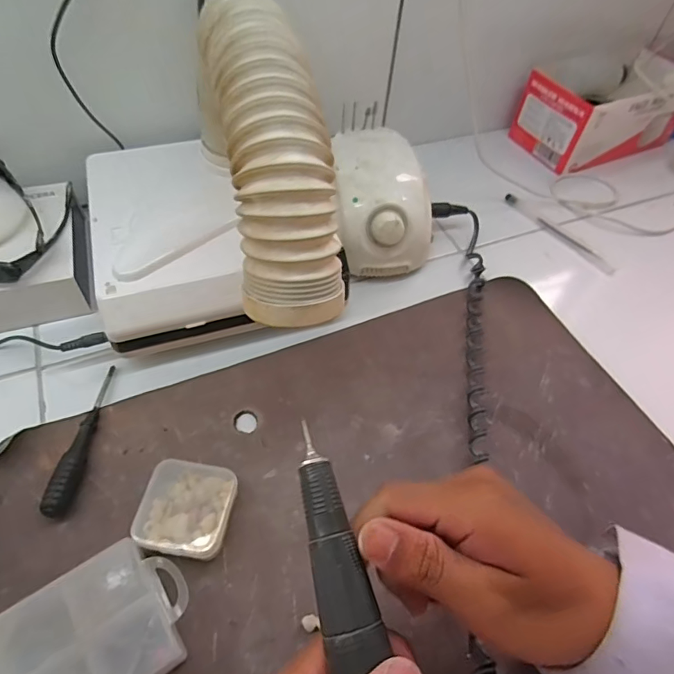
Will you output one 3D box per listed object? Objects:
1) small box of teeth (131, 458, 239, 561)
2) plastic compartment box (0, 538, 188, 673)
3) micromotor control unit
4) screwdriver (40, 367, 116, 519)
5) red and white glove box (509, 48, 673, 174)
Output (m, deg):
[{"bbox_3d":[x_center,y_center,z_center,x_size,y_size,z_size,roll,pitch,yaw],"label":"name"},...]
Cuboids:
[{"bbox_3d":[-0.097,0.112,0.304,0.055,0.022,0.057,10,53,3],"label":"small box of teeth"},{"bbox_3d":[-0.144,0.172,0.248,0.126,0.034,0.072,-28,60,-22],"label":"plastic compartment box"},{"bbox_3d":[0.042,-0.132,0.459,0.099,0.081,0.135,-2,54,-6],"label":"micromotor control unit"},{"bbox_3d":[-0.179,0.068,0.332,0.014,0.017,0.115,5,53,-1],"label":"screwdriver"},{"bbox_3d":[0.348,-0.291,0.601,0.210,0.081,0.111,-16,56,-15],"label":"red and white glove box"}]

